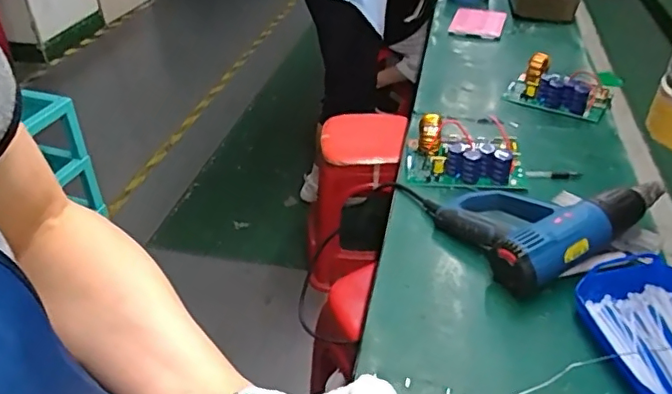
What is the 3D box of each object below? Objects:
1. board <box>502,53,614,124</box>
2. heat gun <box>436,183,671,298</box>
[{"bbox_3d":[0.466,-0.227,1.165,0.206,0.064,0.128,17,39,22],"label":"board"},{"bbox_3d":[0.284,0.018,0.801,0.253,0.090,0.211,-24,43,-30],"label":"heat gun"}]

